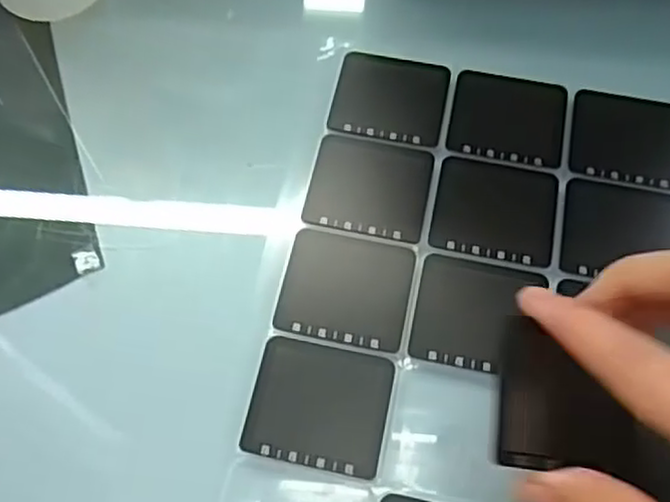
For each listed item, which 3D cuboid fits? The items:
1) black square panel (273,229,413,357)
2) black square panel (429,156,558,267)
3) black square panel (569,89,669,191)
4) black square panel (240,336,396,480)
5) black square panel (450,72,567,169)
[{"bbox_3d":[0.005,0.016,0.311,0.055,0.004,0.050,10,65,6],"label":"black square panel"},{"bbox_3d":[0.074,-0.020,0.326,0.055,0.004,0.049,10,65,6],"label":"black square panel"},{"bbox_3d":[0.144,-0.055,0.342,0.055,0.004,0.051,10,65,6],"label":"black square panel"},{"bbox_3d":[-0.006,0.062,0.288,0.056,0.004,0.049,10,65,6],"label":"black square panel"},{"bbox_3d":[0.086,-0.068,0.348,0.055,0.004,0.051,10,65,6],"label":"black square panel"}]

